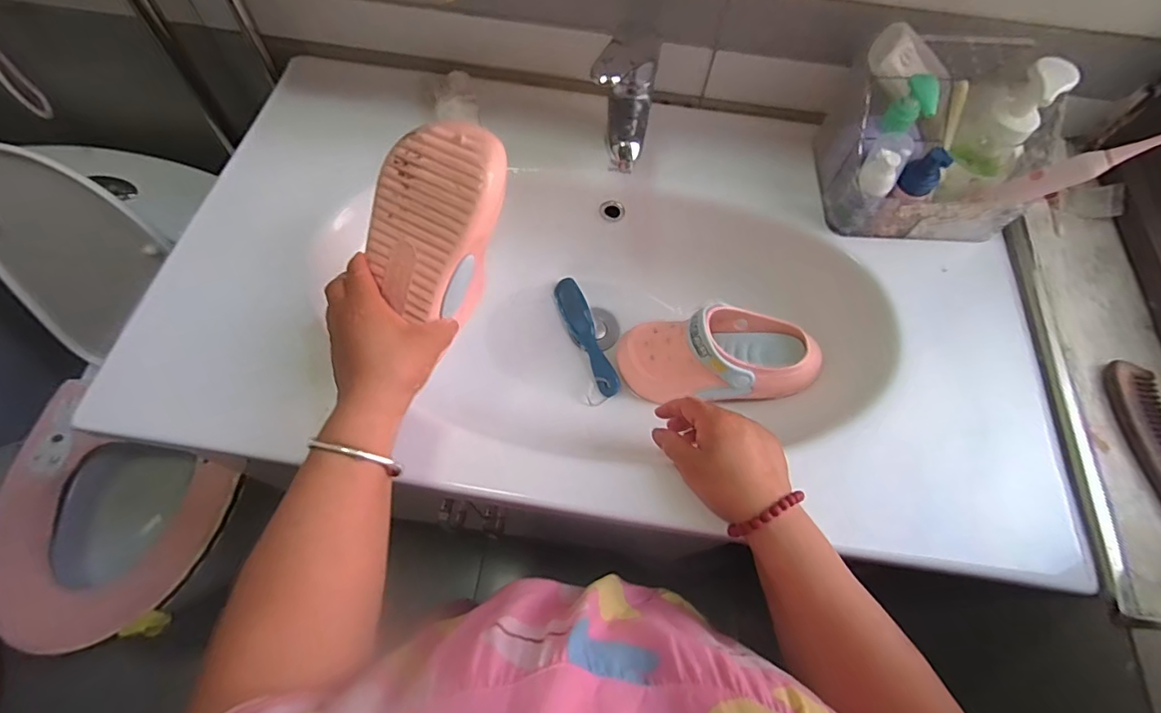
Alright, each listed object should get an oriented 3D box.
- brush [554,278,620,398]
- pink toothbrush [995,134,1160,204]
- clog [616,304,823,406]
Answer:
[{"bbox_3d":[0.006,-0.027,0.635,0.031,0.019,0.167,-18,67,-11],"label":"brush"},{"bbox_3d":[0.476,-0.180,0.458,0.029,0.166,0.021,27,59,-34],"label":"pink toothbrush"},{"bbox_3d":[0.144,-0.006,0.570,0.217,0.078,0.099,-2,64,16],"label":"clog"}]

